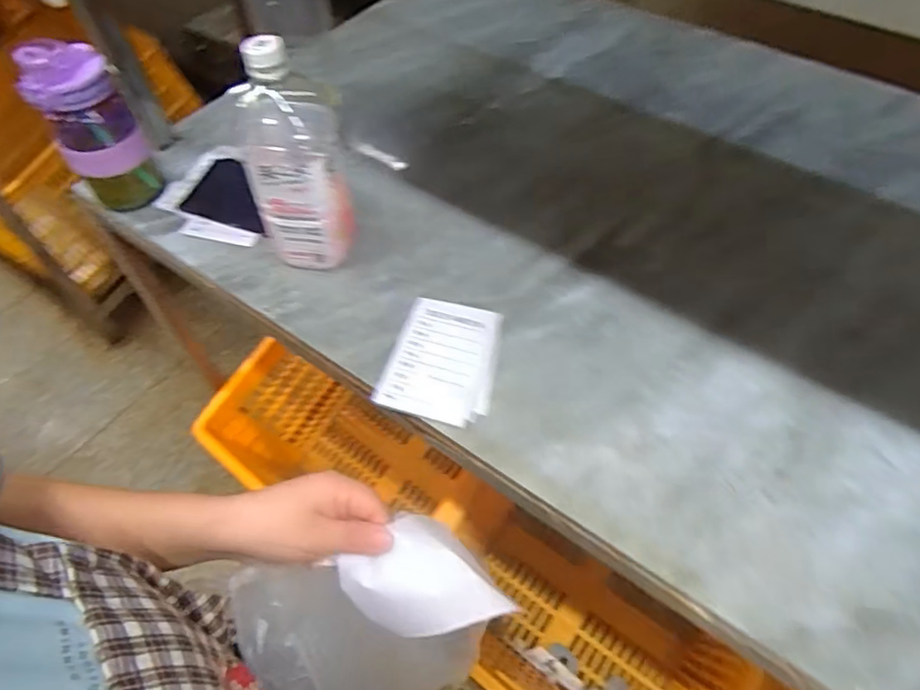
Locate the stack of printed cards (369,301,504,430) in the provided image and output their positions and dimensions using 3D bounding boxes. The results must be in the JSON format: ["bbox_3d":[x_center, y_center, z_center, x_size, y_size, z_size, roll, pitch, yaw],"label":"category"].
[{"bbox_3d":[-0.014,0.014,0.563,0.102,0.008,0.132,15,56,11],"label":"stack of printed cards"}]

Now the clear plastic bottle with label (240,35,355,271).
[{"bbox_3d":[-0.154,-0.165,0.556,0.092,0.226,0.078,-17,56,-11],"label":"clear plastic bottle with label"}]

